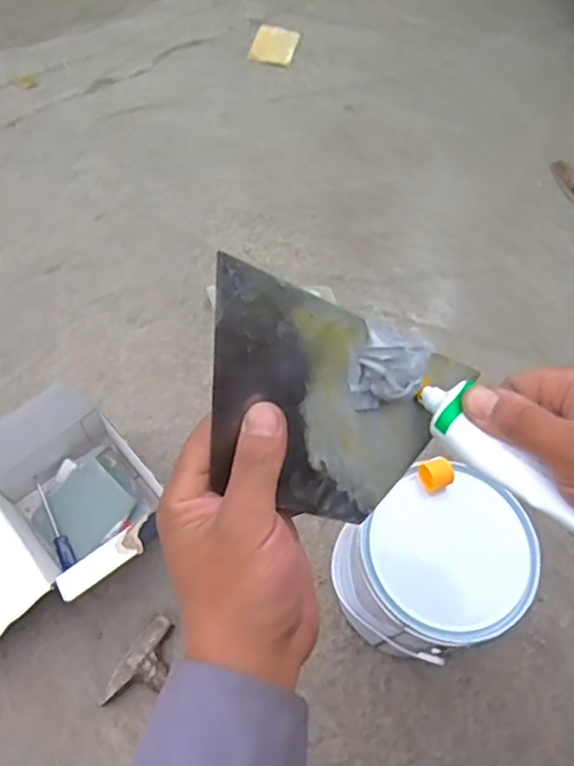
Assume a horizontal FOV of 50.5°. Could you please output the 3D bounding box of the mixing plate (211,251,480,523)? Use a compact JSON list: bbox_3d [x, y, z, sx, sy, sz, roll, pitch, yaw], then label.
[{"bbox_3d":[0.018,0.016,0.319,0.157,0.005,0.106,20,99,-30],"label":"mixing plate"}]

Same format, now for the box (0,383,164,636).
[{"bbox_3d":[-0.255,0.165,0.603,0.179,0.118,0.280,38,67,16],"label":"box"}]

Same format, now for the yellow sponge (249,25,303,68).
[{"bbox_3d":[-0.021,-0.603,1.084,0.077,0.011,0.094,14,62,5],"label":"yellow sponge"}]

